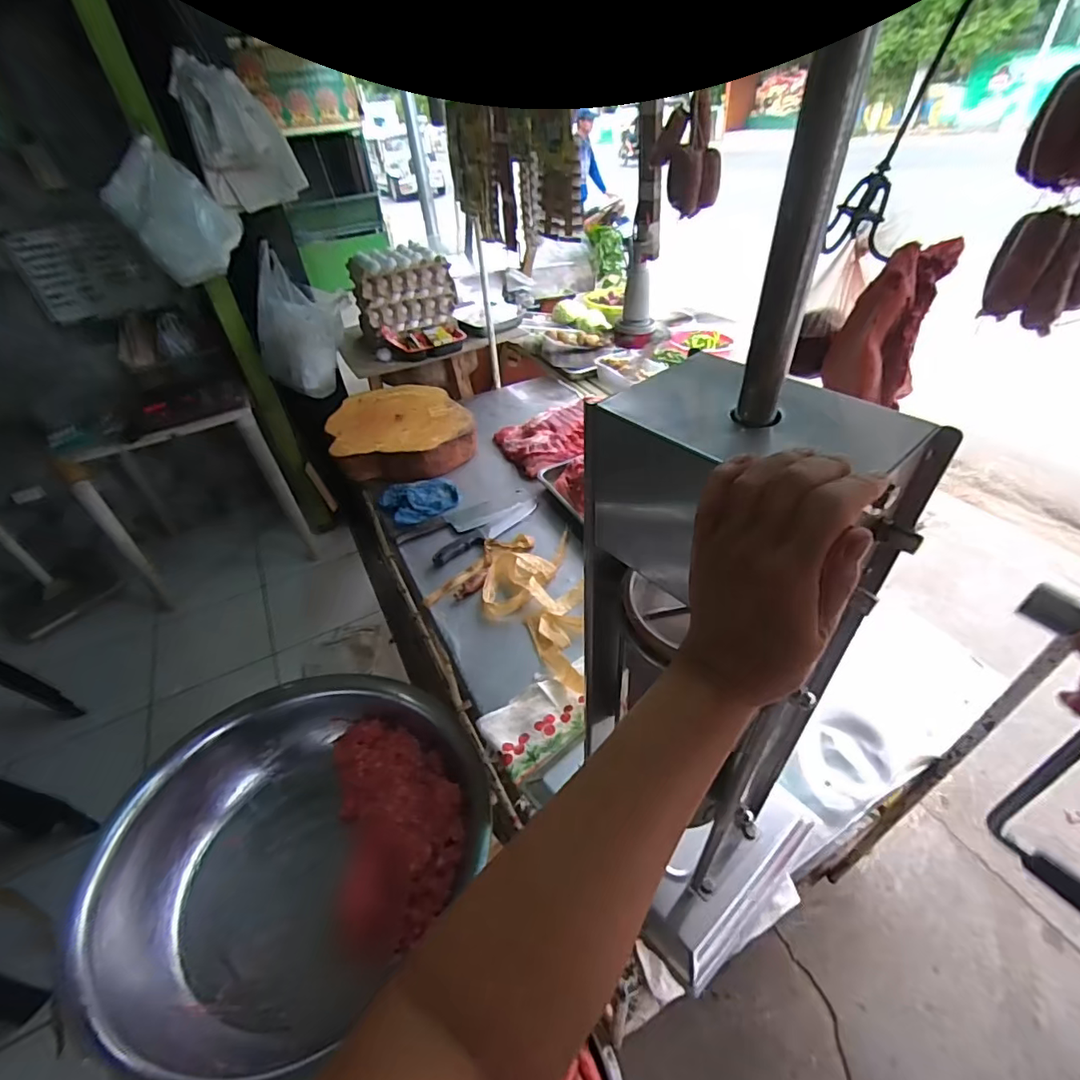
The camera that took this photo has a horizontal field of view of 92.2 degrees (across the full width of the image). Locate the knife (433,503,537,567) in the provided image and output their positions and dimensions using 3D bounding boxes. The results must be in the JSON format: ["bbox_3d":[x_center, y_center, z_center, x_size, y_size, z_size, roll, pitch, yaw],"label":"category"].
[{"bbox_3d":[-0.121,-0.025,1.203,0.047,0.033,0.298,29,52,33],"label":"knife"}]

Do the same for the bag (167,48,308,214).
[{"bbox_3d":[-0.821,-1.099,1.428,0.252,0.302,0.114,-15,42,-10],"label":"bag"}]

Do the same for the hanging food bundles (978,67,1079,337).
[{"bbox_3d":[0.437,-0.277,0.427,0.093,0.171,0.050,29,52,33],"label":"hanging food bundles"}]

